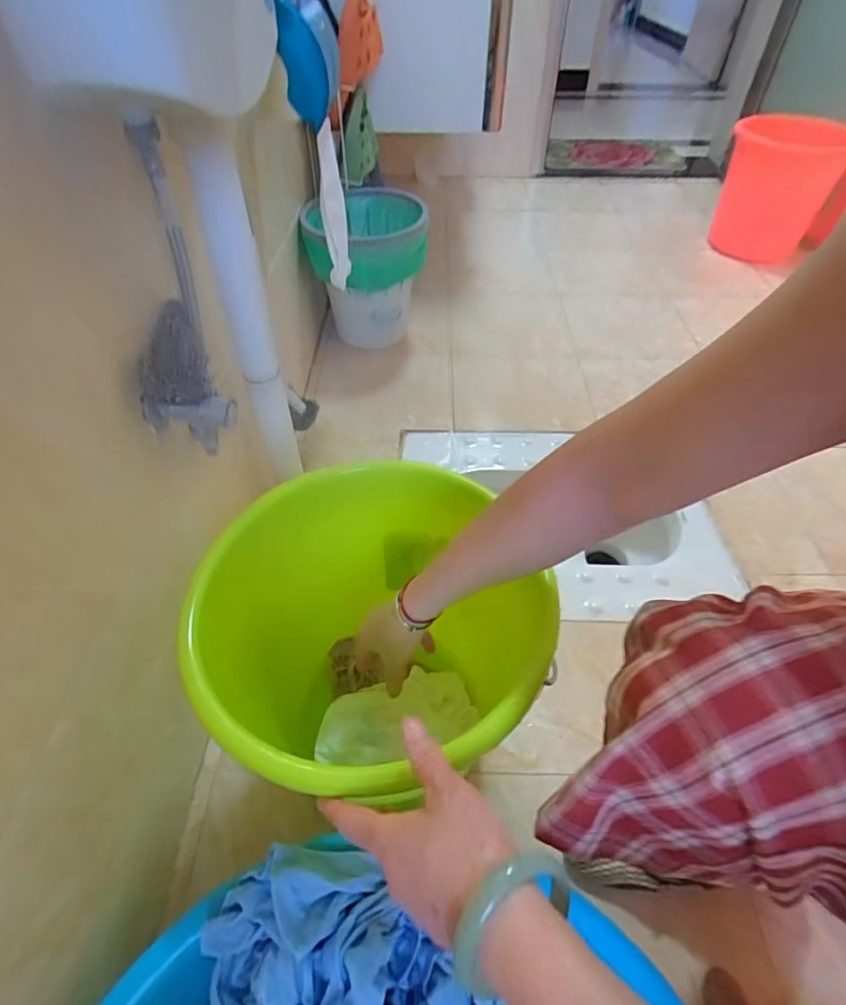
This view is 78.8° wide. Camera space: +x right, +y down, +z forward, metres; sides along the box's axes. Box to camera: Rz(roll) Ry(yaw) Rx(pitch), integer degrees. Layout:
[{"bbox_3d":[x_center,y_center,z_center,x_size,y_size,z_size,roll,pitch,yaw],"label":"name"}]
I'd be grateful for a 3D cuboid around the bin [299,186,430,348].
[{"bbox_3d":[-0.116,-0.501,1.144,0.252,0.269,0.262,-7,46,-3],"label":"bin"}]

